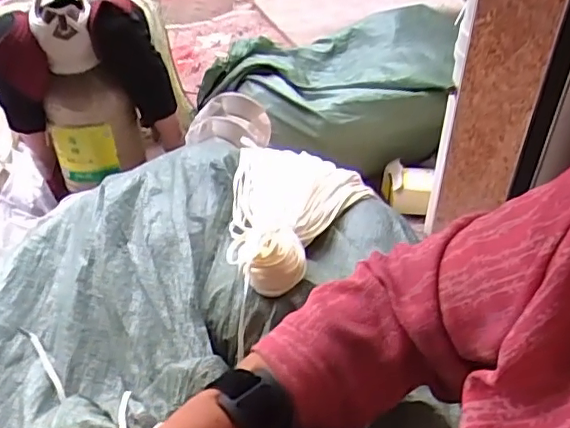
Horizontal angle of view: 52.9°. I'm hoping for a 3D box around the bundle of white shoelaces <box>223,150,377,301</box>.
[{"bbox_3d":[0.017,-0.018,0.892,0.220,0.070,0.346,3,44,6],"label":"bundle of white shoelaces"}]

